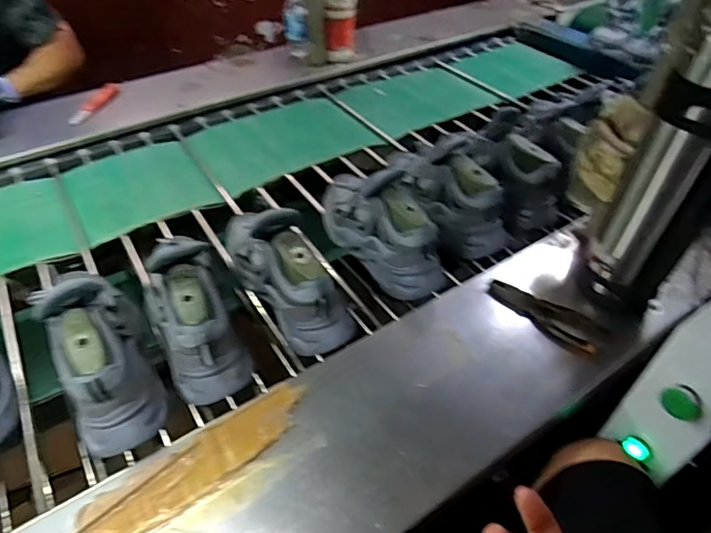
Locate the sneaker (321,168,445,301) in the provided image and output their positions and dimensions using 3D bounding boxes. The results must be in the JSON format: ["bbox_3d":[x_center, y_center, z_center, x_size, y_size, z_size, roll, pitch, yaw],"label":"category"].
[{"bbox_3d":[0.033,-0.088,0.824,0.098,0.153,0.296,-23,48,-23],"label":"sneaker"}]

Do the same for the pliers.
[{"bbox_3d":[0.281,0.070,0.733,0.174,0.017,0.056,32,51,29],"label":"pliers"}]

